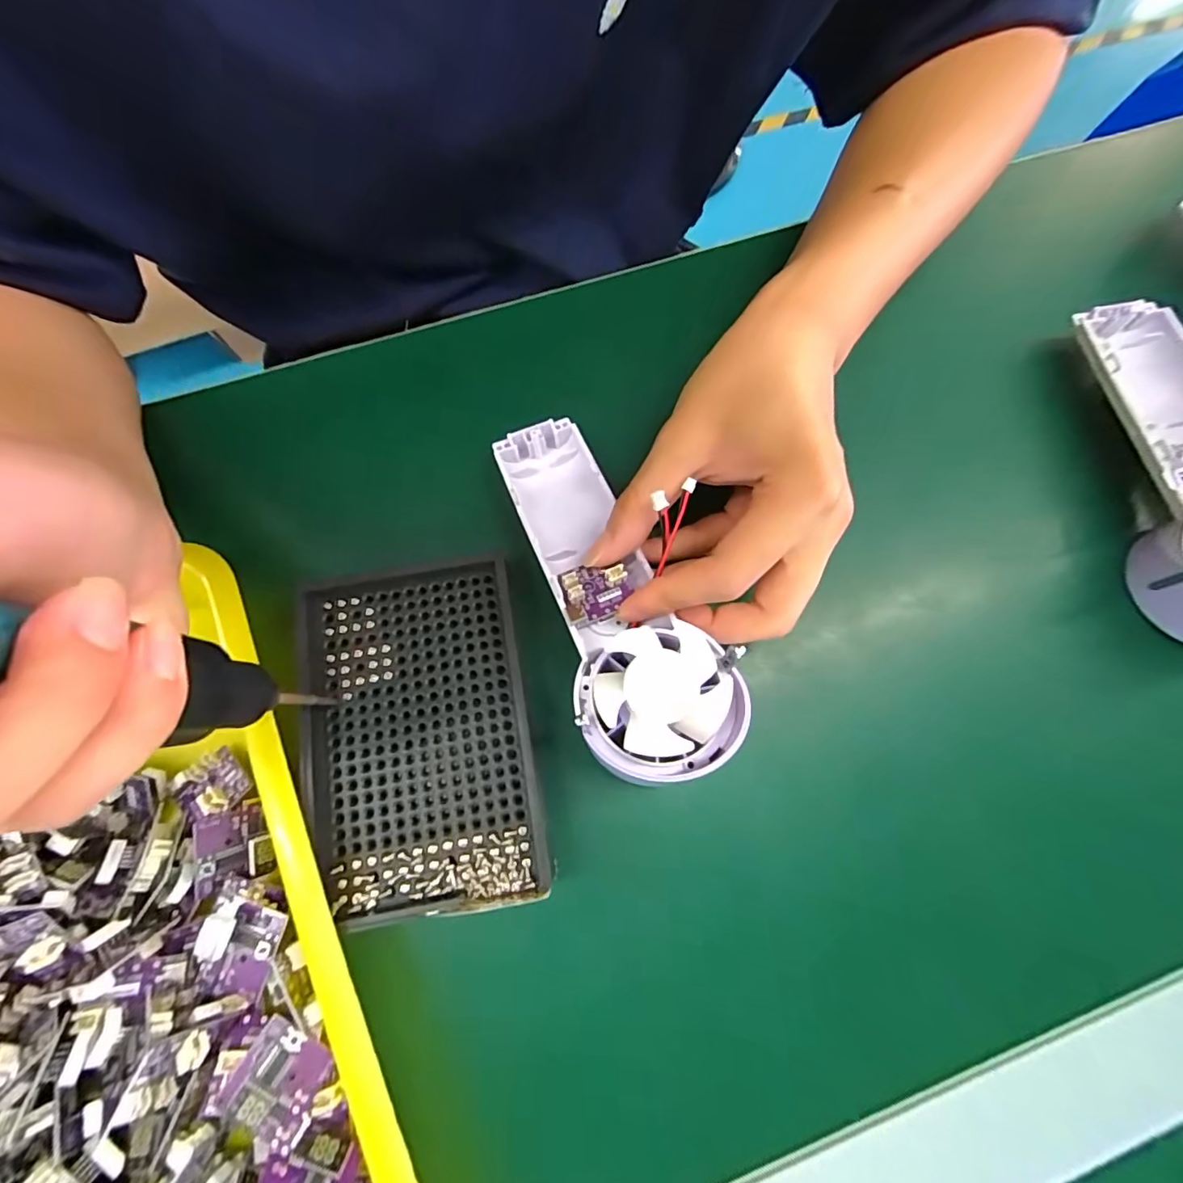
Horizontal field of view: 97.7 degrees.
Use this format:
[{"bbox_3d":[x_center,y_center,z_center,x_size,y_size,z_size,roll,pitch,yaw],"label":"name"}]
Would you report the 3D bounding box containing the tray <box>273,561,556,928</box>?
[{"bbox_3d":[-0.072,0.056,0.211,0.092,0.013,0.137,-10,75,-3],"label":"tray"}]

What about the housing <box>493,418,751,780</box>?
[{"bbox_3d":[0.006,-0.009,0.216,0.061,0.037,0.174,-20,59,-6],"label":"housing"}]

